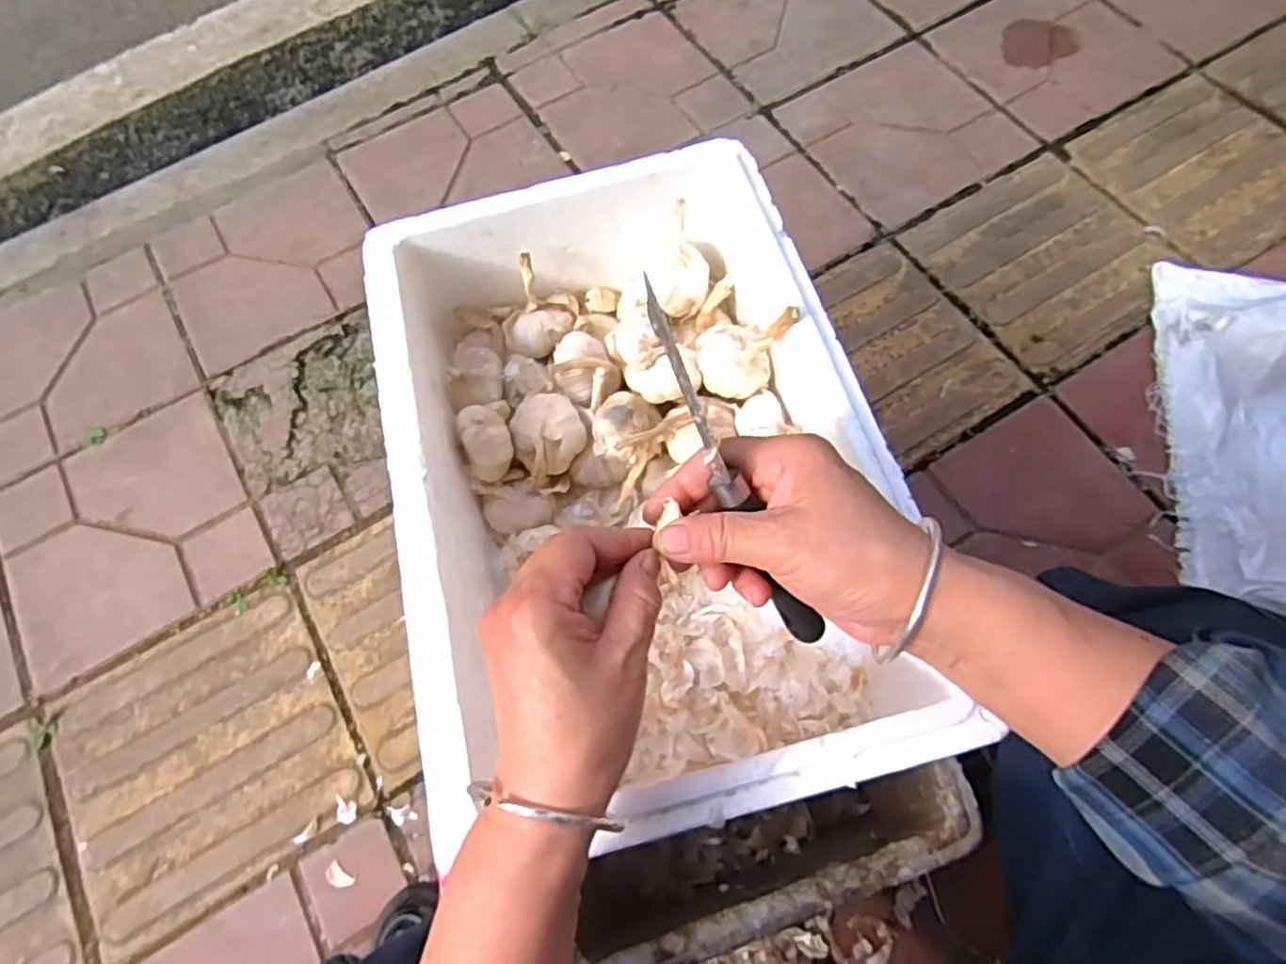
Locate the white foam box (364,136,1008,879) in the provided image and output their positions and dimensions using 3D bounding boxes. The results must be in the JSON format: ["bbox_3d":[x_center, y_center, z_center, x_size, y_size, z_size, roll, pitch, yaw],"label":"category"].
[{"bbox_3d":[-0.005,-0.011,0.492,0.299,0.156,0.437,-13,70,-4],"label":"white foam box"}]

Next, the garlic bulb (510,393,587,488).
[{"bbox_3d":[-0.074,-0.038,0.540,0.054,0.040,0.056,-30,72,-10],"label":"garlic bulb"}]

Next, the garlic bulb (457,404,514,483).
[{"bbox_3d":[-0.114,-0.030,0.523,0.033,0.042,0.043,-20,70,-6],"label":"garlic bulb"}]

